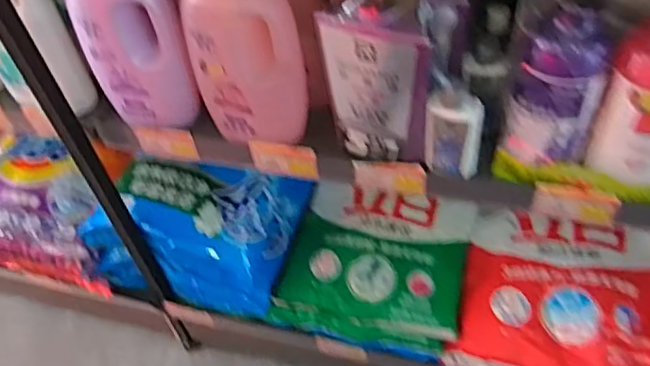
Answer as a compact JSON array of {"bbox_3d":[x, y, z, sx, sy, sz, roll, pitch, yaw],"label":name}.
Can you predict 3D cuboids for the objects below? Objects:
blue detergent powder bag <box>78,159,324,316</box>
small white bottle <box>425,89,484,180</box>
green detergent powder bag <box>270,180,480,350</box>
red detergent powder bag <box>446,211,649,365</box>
[{"bbox_3d":[-0.181,0.052,0.928,0.266,0.153,0.200,10,54,14],"label":"blue detergent powder bag"},{"bbox_3d":[0.122,-0.048,0.591,0.050,0.099,0.025,5,52,10],"label":"small white bottle"},{"bbox_3d":[0.075,0.114,0.905,0.251,0.056,0.226,11,54,14],"label":"green detergent powder bag"},{"bbox_3d":[0.317,0.151,0.850,0.247,0.053,0.220,9,53,13],"label":"red detergent powder bag"}]

